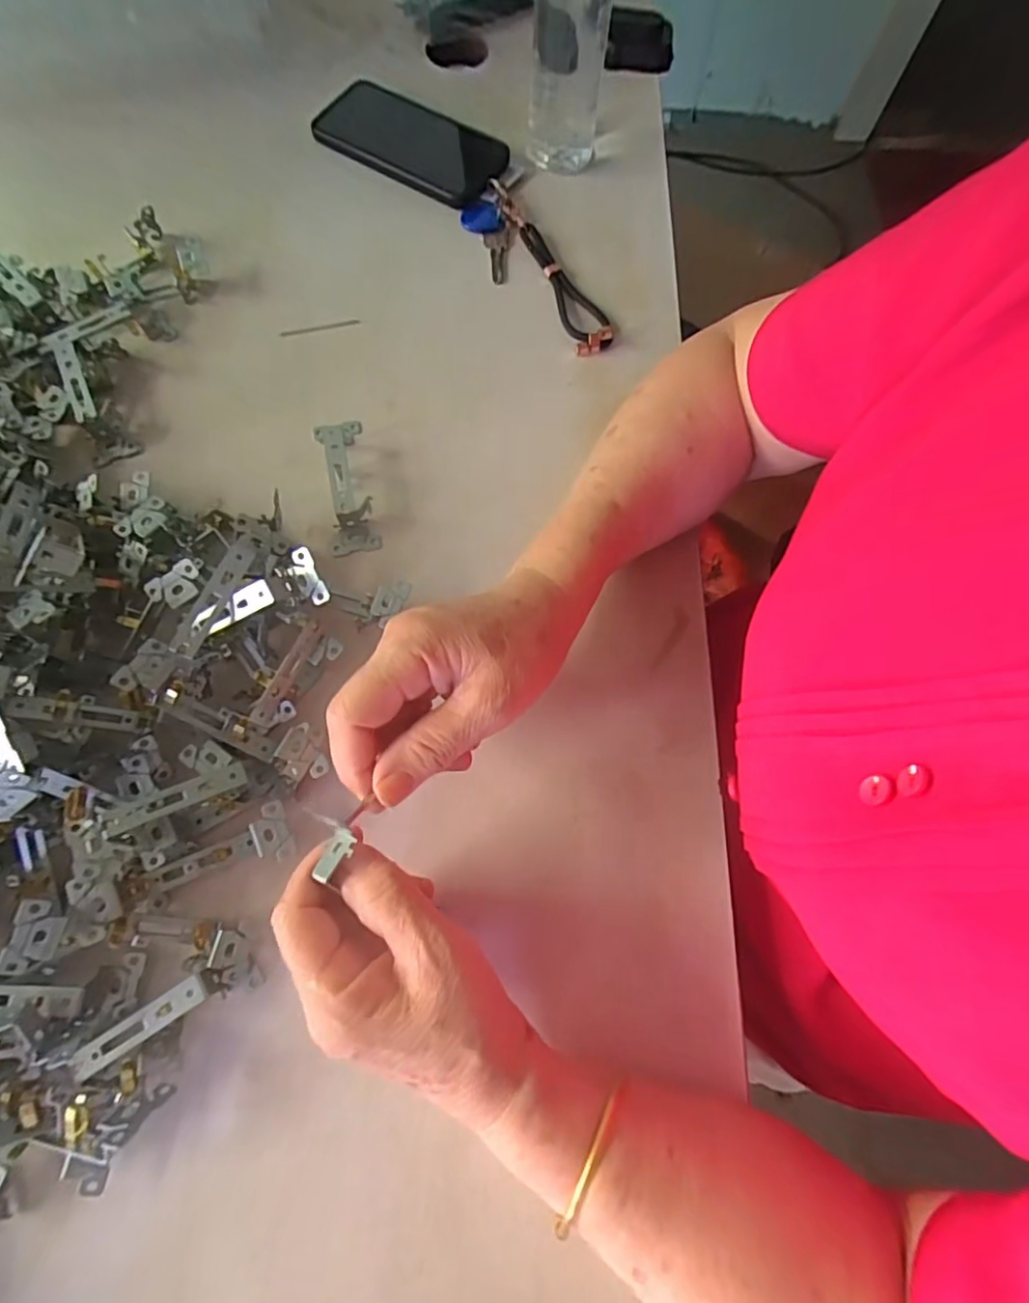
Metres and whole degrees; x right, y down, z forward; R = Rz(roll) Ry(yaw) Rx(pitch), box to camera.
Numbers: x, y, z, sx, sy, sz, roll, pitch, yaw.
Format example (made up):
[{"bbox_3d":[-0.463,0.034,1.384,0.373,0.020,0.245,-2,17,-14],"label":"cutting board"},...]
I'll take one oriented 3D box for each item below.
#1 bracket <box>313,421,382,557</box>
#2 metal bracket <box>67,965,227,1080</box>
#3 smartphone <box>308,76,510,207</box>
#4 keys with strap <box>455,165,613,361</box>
[{"bbox_3d":[-0.116,-0.119,0.397,0.032,0.023,0.103,-12,73,-6],"label":"bracket"},{"bbox_3d":[-0.187,0.189,0.298,0.070,0.019,0.013,-31,76,-11],"label":"metal bracket"},{"bbox_3d":[-0.092,-0.447,0.510,0.174,0.017,0.080,31,74,8],"label":"smartphone"},{"bbox_3d":[0.012,-0.316,0.469,0.068,0.014,0.200,-20,74,-8],"label":"keys with strap"}]

